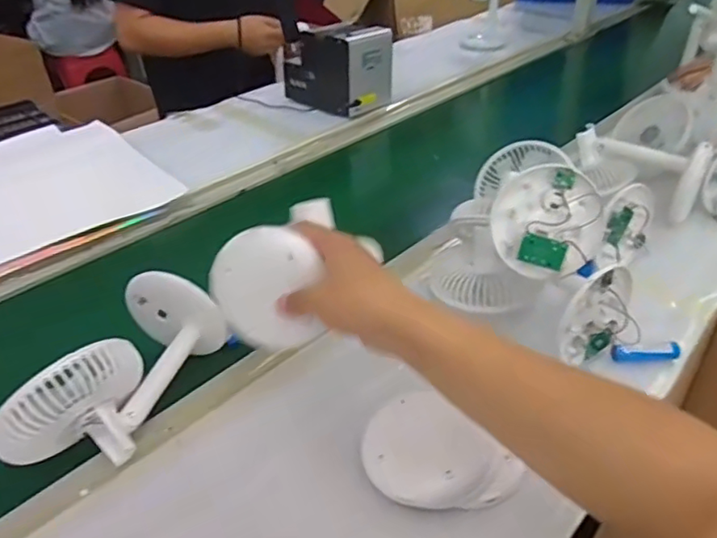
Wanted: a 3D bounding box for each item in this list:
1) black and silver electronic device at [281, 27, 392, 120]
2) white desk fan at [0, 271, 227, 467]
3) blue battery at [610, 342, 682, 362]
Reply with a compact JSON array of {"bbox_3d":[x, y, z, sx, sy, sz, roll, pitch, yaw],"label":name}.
[{"bbox_3d":[-0.047,-0.404,1.169,0.202,0.141,0.124,25,45,30],"label":"black and silver electronic device"},{"bbox_3d":[-0.216,0.084,0.542,0.083,0.102,0.215,10,39,15],"label":"white desk fan"},{"bbox_3d":[0.296,0.085,0.610,0.067,0.013,0.015,-4,38,-3],"label":"blue battery"}]

